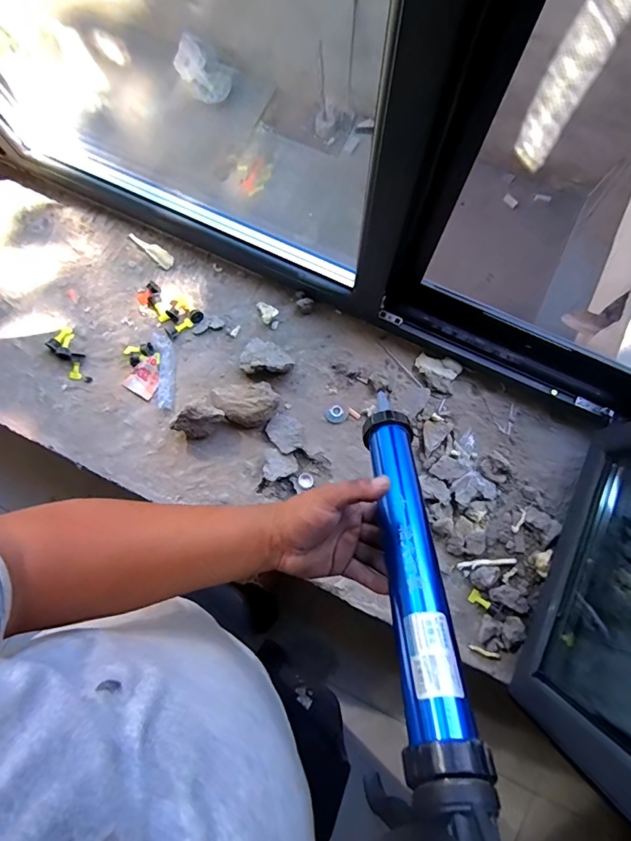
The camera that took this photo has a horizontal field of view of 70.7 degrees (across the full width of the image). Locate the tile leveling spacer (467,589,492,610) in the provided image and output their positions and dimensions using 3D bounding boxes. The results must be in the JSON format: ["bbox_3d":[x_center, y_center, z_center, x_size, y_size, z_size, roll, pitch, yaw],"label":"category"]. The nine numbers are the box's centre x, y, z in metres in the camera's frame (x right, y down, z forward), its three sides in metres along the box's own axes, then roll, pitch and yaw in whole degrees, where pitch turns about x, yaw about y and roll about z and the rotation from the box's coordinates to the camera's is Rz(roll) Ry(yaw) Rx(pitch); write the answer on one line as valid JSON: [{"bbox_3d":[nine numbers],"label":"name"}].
[{"bbox_3d":[0.335,0.369,0.910,0.041,0.010,0.026,38,82,8],"label":"tile leveling spacer"}]

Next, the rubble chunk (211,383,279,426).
[{"bbox_3d":[-0.154,-0.035,0.966,0.154,0.055,0.096,-3,79,1],"label":"rubble chunk"}]

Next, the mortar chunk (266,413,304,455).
[{"bbox_3d":[-0.064,0.026,0.967,0.069,0.016,0.083,-44,81,-7],"label":"mortar chunk"}]

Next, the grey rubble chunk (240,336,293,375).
[{"bbox_3d":[-0.109,-0.141,0.988,0.129,0.063,0.091,16,80,4],"label":"grey rubble chunk"}]

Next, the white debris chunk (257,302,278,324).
[{"bbox_3d":[-0.109,-0.252,1.029,0.039,0.016,0.054,-22,79,-3],"label":"white debris chunk"}]

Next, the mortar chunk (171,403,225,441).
[{"bbox_3d":[-0.249,0.002,0.954,0.103,0.087,0.058,-40,81,-6],"label":"mortar chunk"}]

